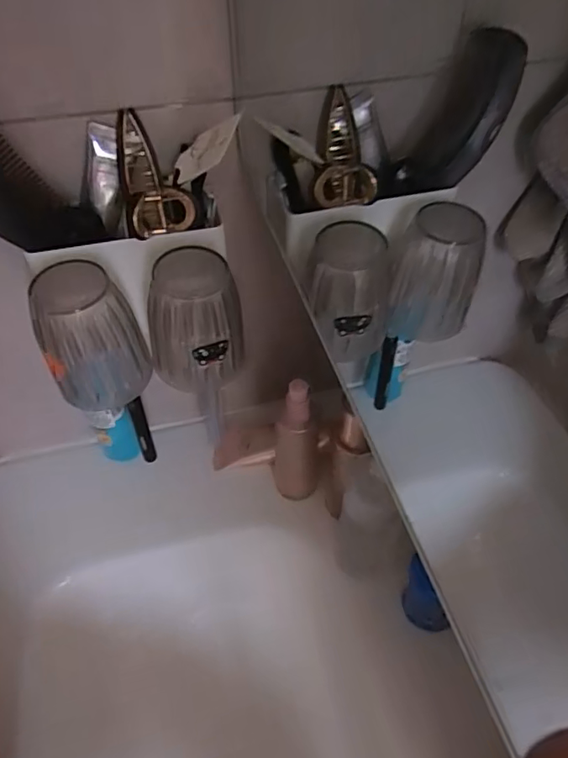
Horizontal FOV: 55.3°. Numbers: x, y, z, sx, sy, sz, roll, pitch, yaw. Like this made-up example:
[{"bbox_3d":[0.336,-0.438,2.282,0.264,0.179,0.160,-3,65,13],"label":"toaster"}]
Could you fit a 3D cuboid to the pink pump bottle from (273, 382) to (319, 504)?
[{"bbox_3d":[0.013,0.058,0.537,0.045,0.171,0.052,4,50,4],"label":"pink pump bottle"}]

